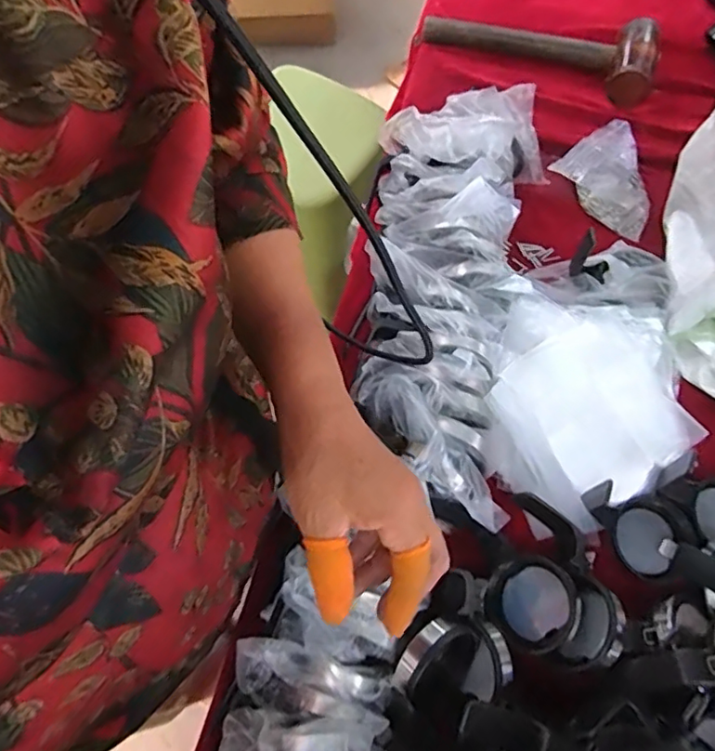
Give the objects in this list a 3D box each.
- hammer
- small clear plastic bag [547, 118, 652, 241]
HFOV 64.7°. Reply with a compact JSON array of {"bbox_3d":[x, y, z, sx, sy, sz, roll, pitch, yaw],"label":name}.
[{"bbox_3d":[0.234,-0.434,0.722,0.293,0.047,0.098,23,68,9],"label":"hammer"},{"bbox_3d":[0.299,-0.230,0.647,0.114,0.025,0.125,-40,72,-16],"label":"small clear plastic bag"}]

